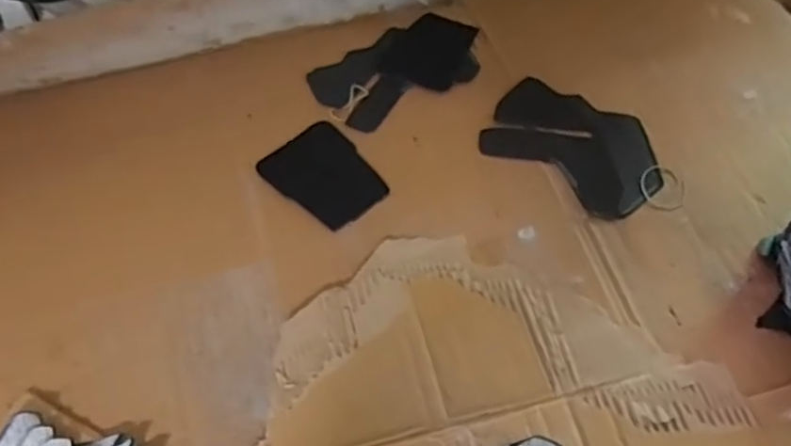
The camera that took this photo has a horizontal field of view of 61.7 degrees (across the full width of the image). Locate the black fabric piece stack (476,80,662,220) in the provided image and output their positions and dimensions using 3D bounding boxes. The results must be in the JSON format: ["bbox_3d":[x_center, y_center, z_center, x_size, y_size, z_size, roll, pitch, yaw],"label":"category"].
[{"bbox_3d":[0.192,-0.085,0.713,0.187,0.010,0.130,28,63,16],"label":"black fabric piece stack"}]

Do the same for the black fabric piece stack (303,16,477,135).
[{"bbox_3d":[0.007,-0.189,0.797,0.209,0.012,0.127,-29,63,-16],"label":"black fabric piece stack"}]

